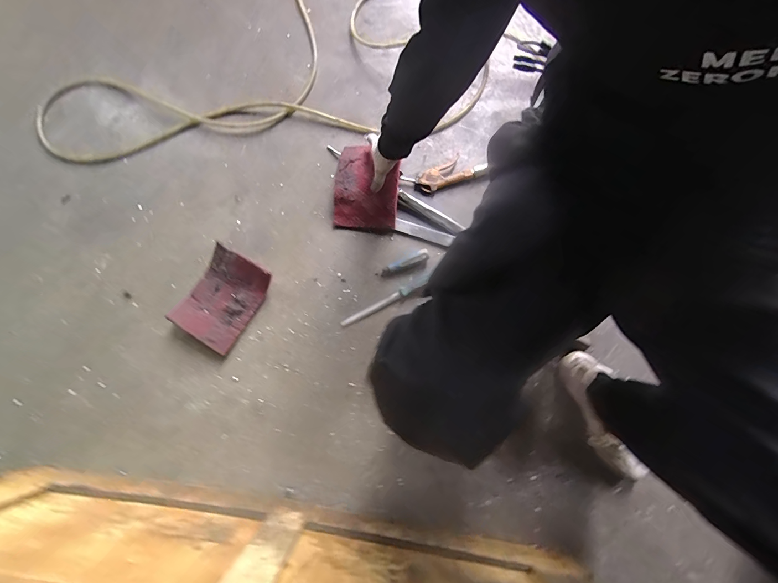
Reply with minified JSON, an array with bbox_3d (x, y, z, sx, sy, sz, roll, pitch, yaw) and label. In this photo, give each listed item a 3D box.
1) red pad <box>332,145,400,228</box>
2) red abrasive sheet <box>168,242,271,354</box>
[{"bbox_3d":[-0.052,-0.256,0.807,0.143,0.053,0.204,5,80,0],"label":"red pad"},{"bbox_3d":[-0.370,0.017,0.769,0.153,0.038,0.201,30,81,4],"label":"red abrasive sheet"}]

